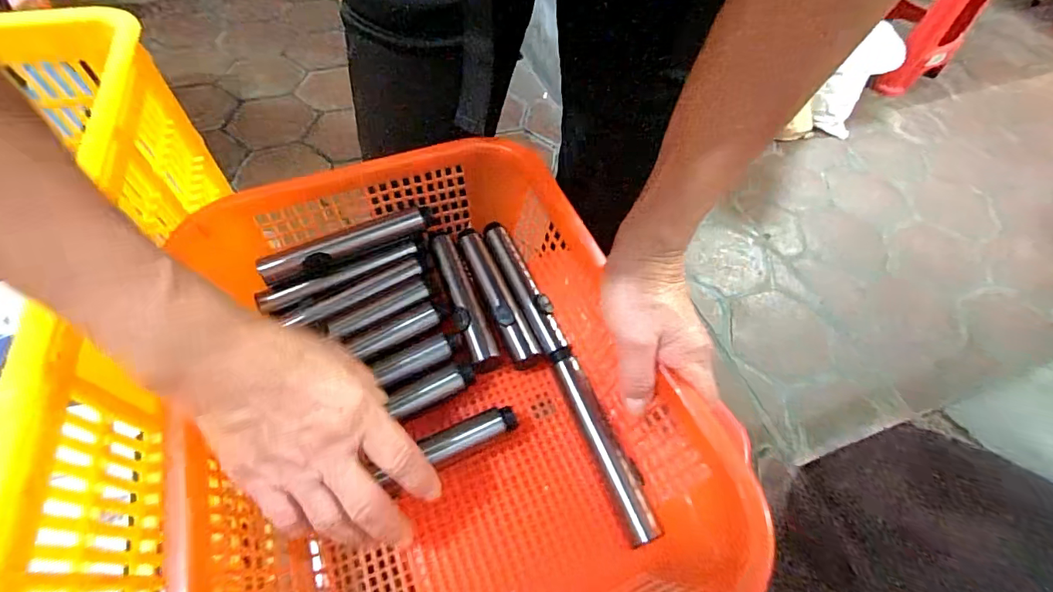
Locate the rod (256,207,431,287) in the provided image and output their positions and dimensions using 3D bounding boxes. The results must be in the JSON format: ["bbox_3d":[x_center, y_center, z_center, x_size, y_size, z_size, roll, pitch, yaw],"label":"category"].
[{"bbox_3d":[-0.157,-0.046,0.394,0.142,0.016,0.021,-24,63,-19],"label":"rod"}]

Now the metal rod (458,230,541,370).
[{"bbox_3d":[-0.026,0.000,0.410,0.024,0.021,0.147,-18,61,-15],"label":"metal rod"}]

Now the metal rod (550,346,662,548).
[{"bbox_3d":[0.057,0.107,0.346,0.025,0.020,0.150,-16,60,-14],"label":"metal rod"}]

